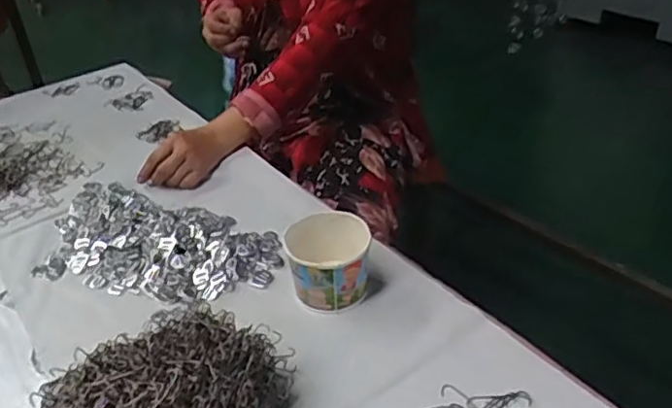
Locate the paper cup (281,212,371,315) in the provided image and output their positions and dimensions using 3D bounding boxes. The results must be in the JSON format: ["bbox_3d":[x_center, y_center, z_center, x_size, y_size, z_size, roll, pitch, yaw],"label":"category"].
[{"bbox_3d":[-0.007,0.064,0.676,0.088,0.077,0.081,-2,36,1],"label":"paper cup"}]

